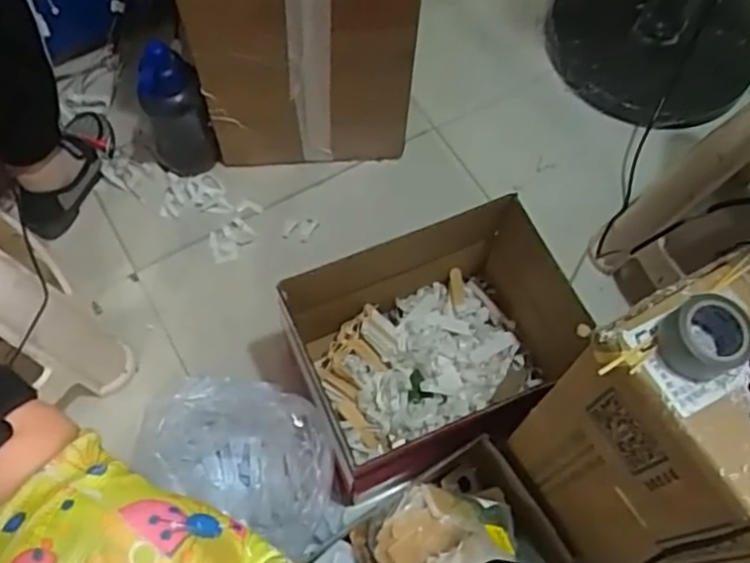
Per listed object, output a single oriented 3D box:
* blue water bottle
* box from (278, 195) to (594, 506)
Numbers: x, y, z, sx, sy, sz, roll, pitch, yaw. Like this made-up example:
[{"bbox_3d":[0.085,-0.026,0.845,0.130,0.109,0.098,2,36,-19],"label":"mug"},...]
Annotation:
[{"bbox_3d":[-0.330,-0.271,1.110,0.102,0.248,0.088,-25,69,-13],"label":"blue water bottle"},{"bbox_3d":[0.084,0.099,0.942,0.371,0.212,0.273,-23,69,-12],"label":"box"}]

